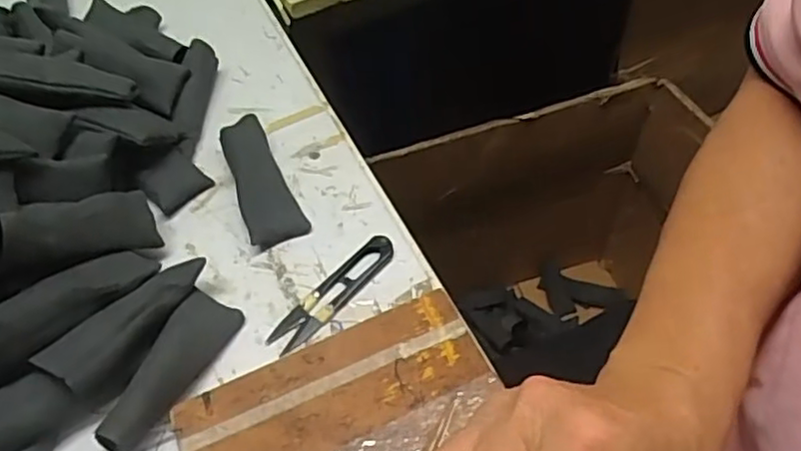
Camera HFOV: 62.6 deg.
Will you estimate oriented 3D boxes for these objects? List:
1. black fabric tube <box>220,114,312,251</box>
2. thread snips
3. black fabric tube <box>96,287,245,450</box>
[{"bbox_3d":[-0.101,-0.034,0.479,0.039,0.020,0.109,-20,56,-9],"label":"black fabric tube"},{"bbox_3d":[-0.043,0.043,0.429,0.101,0.005,0.023,-40,61,-21],"label":"thread snips"},{"bbox_3d":[-0.137,0.087,0.393,0.032,0.025,0.103,19,59,18],"label":"black fabric tube"}]

